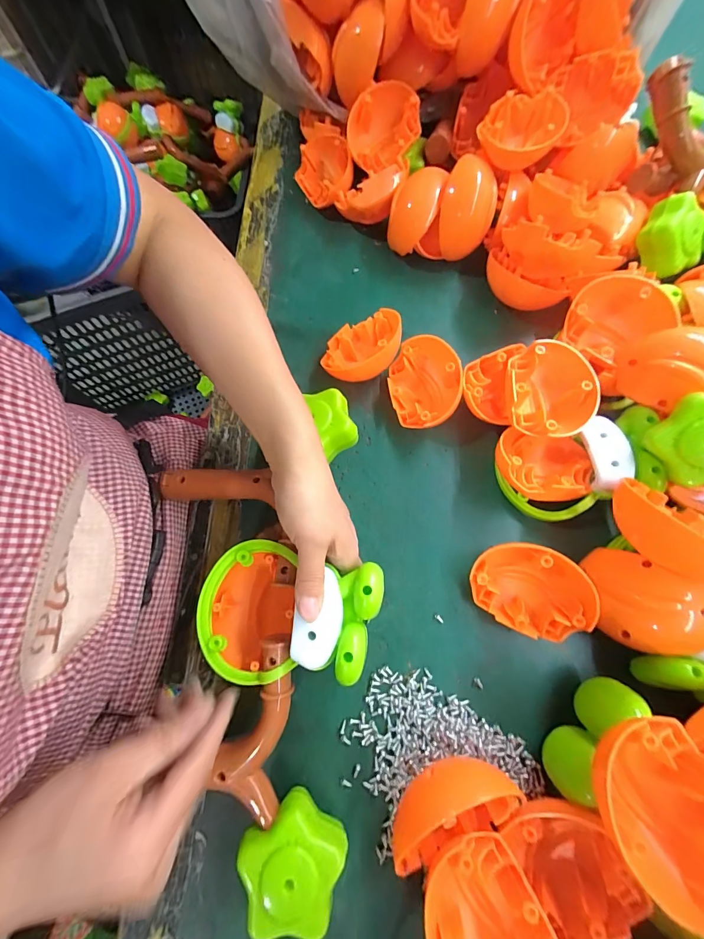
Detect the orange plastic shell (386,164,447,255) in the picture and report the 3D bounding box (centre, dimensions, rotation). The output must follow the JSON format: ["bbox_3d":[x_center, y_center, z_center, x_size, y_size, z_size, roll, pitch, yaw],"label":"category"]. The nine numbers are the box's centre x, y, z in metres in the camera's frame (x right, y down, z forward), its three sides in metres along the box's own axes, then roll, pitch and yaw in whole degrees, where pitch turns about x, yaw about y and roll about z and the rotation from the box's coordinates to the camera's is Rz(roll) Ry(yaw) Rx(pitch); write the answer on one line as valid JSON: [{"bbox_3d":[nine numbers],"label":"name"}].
[{"bbox_3d":[0.071,-0.289,0.402,0.050,0.038,0.084,25,110,8],"label":"orange plastic shell"}]

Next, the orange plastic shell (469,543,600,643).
[{"bbox_3d":[0.142,0.098,0.289,0.086,0.052,0.063,19,73,6],"label":"orange plastic shell"}]

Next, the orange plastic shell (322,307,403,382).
[{"bbox_3d":[0.009,-0.124,0.364,0.074,0.046,0.079,7,72,2],"label":"orange plastic shell"}]

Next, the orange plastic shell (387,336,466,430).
[{"bbox_3d":[0.070,-0.081,0.355,0.070,0.043,0.089,16,73,5],"label":"orange plastic shell"}]

